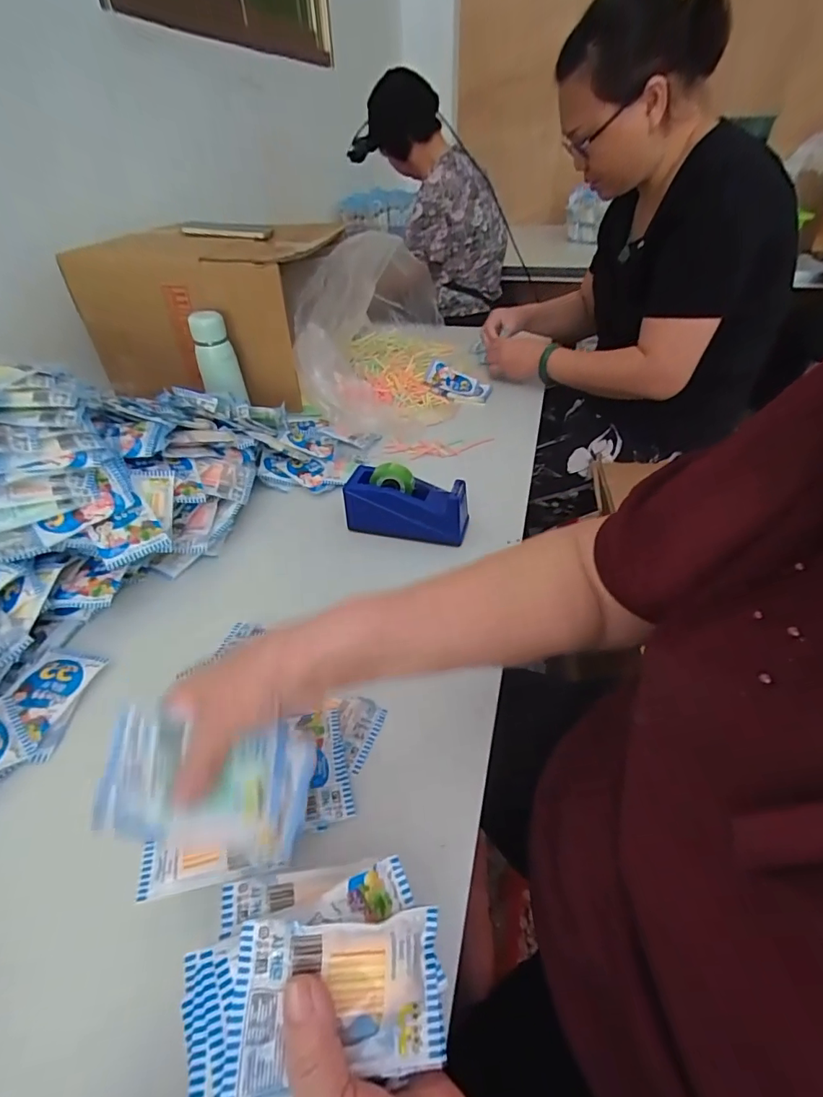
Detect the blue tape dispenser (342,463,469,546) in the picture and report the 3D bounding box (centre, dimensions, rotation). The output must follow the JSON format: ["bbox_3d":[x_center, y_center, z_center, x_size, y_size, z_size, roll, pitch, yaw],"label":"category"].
[{"bbox_3d":[-0.005,-0.058,0.596,0.151,0.071,0.052,8,41,13],"label":"blue tape dispenser"}]

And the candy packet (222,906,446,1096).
[{"bbox_3d":[-0.034,0.220,0.239,0.102,0.015,0.065,7,71,-18],"label":"candy packet"}]

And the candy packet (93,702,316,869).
[{"bbox_3d":[-0.126,0.147,0.303,0.123,0.016,0.080,13,61,-17],"label":"candy packet"}]

